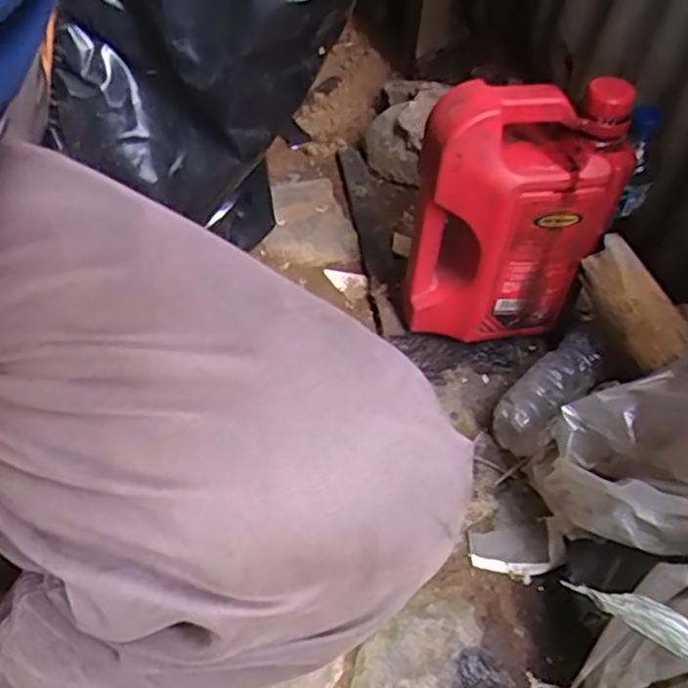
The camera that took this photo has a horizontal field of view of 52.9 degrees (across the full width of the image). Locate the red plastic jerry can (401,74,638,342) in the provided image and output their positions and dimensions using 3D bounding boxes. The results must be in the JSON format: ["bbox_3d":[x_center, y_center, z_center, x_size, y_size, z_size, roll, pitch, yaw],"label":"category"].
[{"bbox_3d":[0.169,-0.129,0.720,0.172,0.275,0.118,-19,52,-20],"label":"red plastic jerry can"}]

